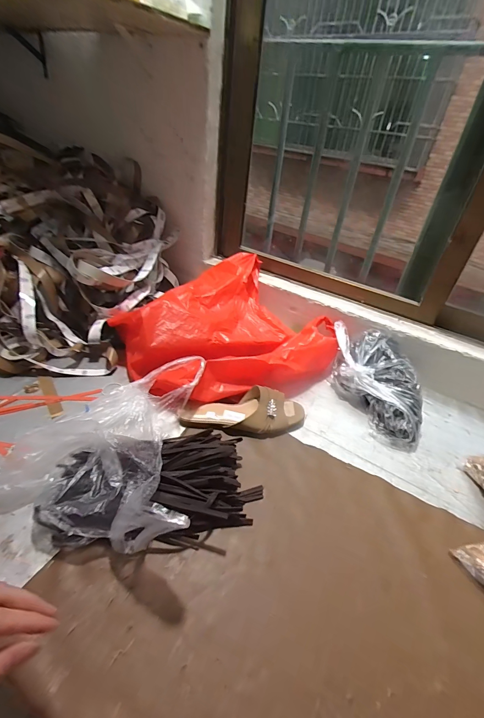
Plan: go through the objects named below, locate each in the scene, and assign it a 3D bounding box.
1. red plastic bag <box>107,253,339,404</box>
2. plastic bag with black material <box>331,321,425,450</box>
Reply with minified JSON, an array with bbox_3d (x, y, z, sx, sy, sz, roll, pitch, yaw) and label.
[{"bbox_3d":[-0.026,-0.071,0.753,0.474,0.169,0.356,-19,44,-31],"label":"red plastic bag"},{"bbox_3d":[0.284,0.049,0.693,0.154,0.097,0.269,5,37,-3],"label":"plastic bag with black material"}]

